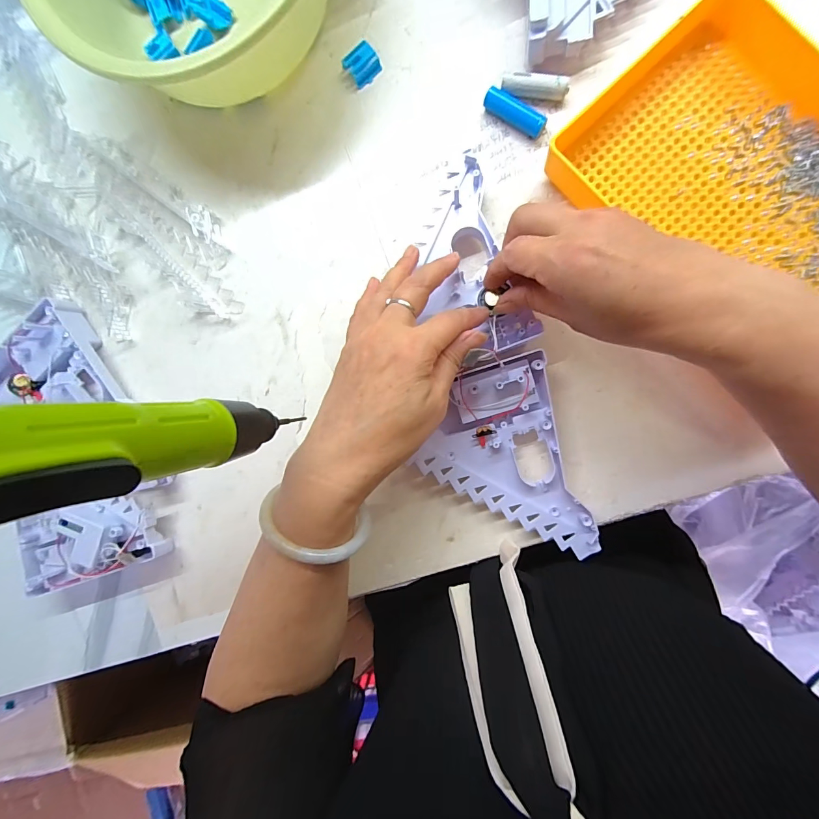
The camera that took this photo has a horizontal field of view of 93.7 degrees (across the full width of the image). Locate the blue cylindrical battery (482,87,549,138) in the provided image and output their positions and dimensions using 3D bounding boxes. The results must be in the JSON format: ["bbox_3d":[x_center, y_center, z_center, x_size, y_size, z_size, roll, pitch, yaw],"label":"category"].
[{"bbox_3d":[0.080,-0.223,0.290,0.049,0.015,0.012,33,97,5],"label":"blue cylindrical battery"}]

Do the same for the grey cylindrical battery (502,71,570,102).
[{"bbox_3d":[0.093,-0.240,0.286,0.047,0.012,0.013,10,95,7],"label":"grey cylindrical battery"}]

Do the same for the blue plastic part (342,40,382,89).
[{"bbox_3d":[-0.037,-0.275,0.307,0.025,0.010,0.023,-36,88,8],"label":"blue plastic part"}]

